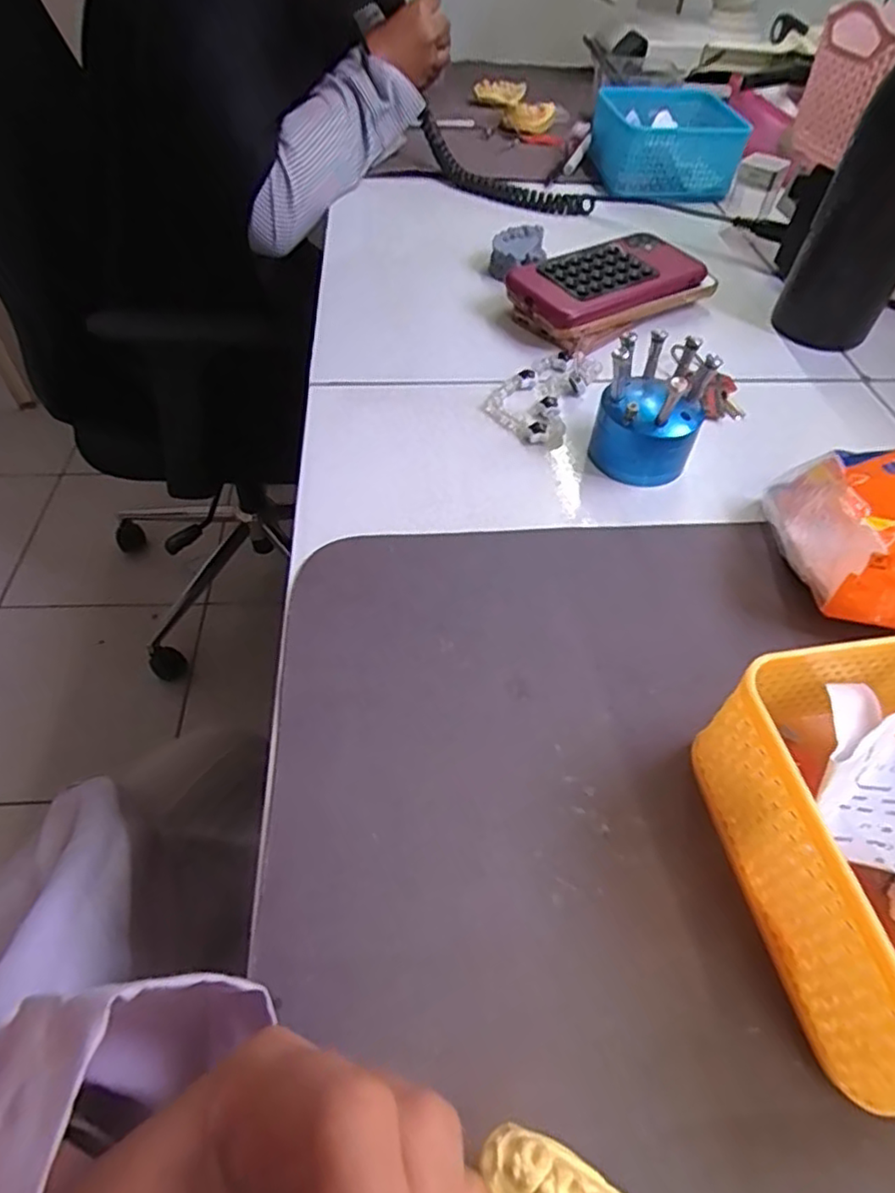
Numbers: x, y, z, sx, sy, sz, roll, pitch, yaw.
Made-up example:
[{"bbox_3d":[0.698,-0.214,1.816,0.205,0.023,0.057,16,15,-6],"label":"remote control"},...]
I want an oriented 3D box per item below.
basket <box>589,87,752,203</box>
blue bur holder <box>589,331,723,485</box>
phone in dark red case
[{"bbox_3d":[0.224,-0.486,0.674,0.140,0.070,0.158,3,51,0],"label":"basket"},{"bbox_3d":[0.119,-0.109,0.370,0.060,0.069,0.052,19,53,12],"label":"blue bur holder"},{"bbox_3d":[0.121,-0.243,0.483,0.143,0.014,0.073,-29,68,-18],"label":"phone in dark red case"}]

